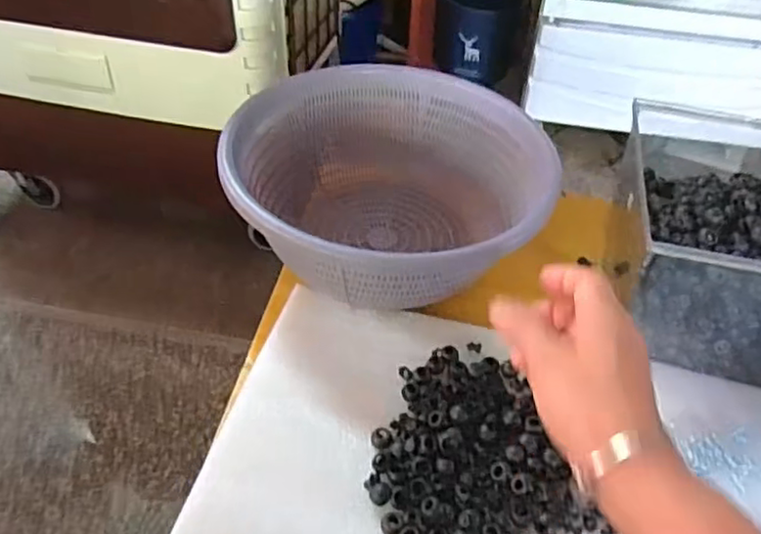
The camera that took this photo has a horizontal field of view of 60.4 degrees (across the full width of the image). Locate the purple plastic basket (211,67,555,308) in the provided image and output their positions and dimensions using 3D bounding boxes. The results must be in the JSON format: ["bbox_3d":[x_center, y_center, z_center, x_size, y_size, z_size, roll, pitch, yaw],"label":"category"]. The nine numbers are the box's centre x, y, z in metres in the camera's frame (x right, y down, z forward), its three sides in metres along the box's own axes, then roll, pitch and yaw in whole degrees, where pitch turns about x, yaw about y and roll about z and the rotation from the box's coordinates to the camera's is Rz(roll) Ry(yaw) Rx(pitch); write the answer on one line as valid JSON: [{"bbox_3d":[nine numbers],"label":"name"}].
[{"bbox_3d":[0.004,-0.078,0.618,0.278,0.110,0.255,2,44,-2],"label":"purple plastic basket"}]

